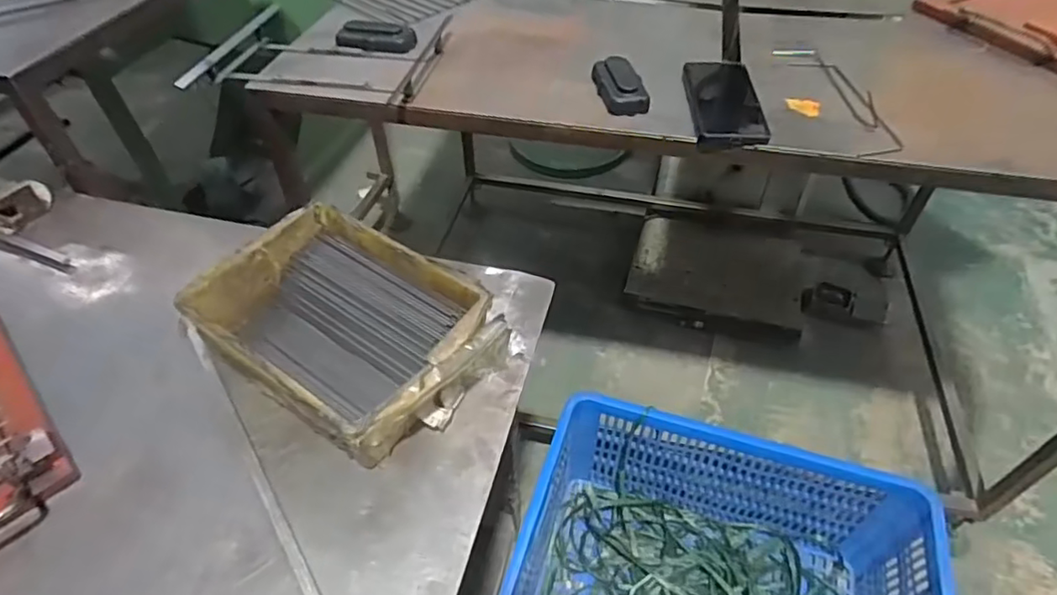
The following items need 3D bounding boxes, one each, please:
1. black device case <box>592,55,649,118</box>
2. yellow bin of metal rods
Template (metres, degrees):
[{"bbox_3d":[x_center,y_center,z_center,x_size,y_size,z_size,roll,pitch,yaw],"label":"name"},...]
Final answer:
[{"bbox_3d":[0.110,-0.257,0.728,0.051,0.025,0.094,-9,48,-7],"label":"black device case"},{"bbox_3d":[-0.168,0.021,0.553,0.258,0.067,0.178,31,58,19],"label":"yellow bin of metal rods"}]

